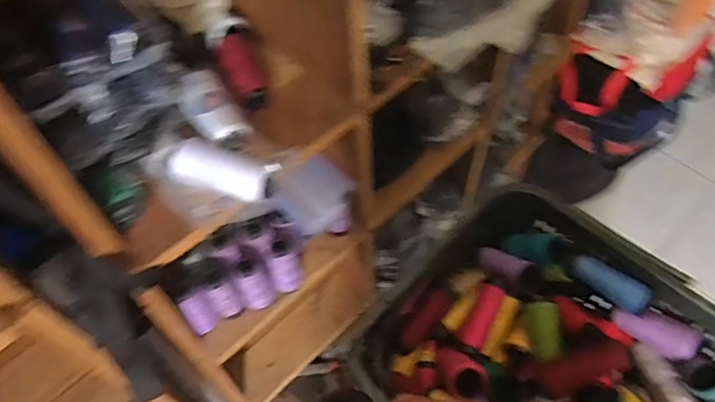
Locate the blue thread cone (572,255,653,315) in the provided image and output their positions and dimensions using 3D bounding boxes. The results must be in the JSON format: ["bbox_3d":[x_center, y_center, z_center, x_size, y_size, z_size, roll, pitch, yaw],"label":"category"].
[{"bbox_3d":[0.363,0.117,0.749,0.107,0.041,0.036,39,65,25],"label":"blue thread cone"}]

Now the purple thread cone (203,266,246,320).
[{"bbox_3d":[-0.210,0.138,0.796,0.049,0.110,0.048,-26,58,-15],"label":"purple thread cone"}]

